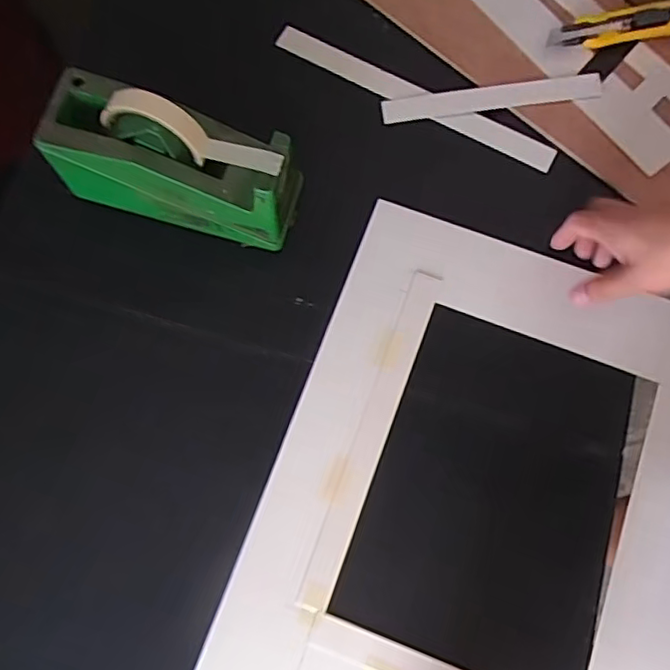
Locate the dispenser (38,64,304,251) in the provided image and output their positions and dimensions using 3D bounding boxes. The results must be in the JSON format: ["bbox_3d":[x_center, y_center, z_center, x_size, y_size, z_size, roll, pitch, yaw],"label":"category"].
[{"bbox_3d":[-0.134,-0.148,0.504,0.197,0.120,0.076,16,77,3],"label":"dispenser"}]

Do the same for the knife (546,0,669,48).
[{"bbox_3d":[0.288,-0.311,0.594,0.153,0.017,0.038,-9,77,-3],"label":"knife"}]

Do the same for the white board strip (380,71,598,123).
[{"bbox_3d":[0.153,-0.235,0.584,0.211,0.009,0.027,-6,76,-2],"label":"white board strip"}]

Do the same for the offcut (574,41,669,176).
[{"bbox_3d":[0.306,-0.222,0.582,0.103,0.006,0.104,-40,80,-9],"label":"offcut"}]

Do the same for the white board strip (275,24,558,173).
[{"bbox_3d":[0.077,-0.236,0.587,0.297,0.004,0.025,27,77,6],"label":"white board strip"}]

